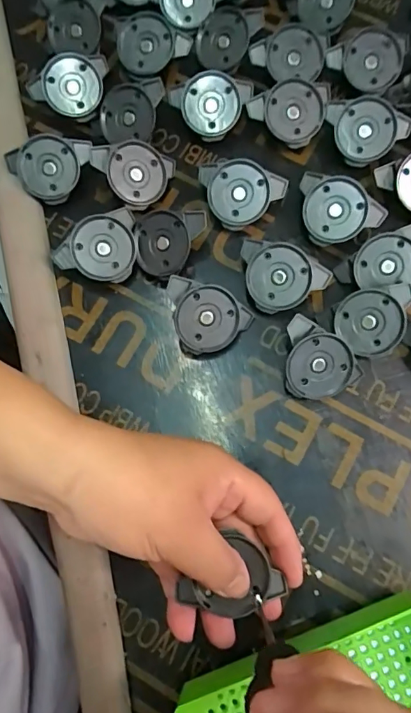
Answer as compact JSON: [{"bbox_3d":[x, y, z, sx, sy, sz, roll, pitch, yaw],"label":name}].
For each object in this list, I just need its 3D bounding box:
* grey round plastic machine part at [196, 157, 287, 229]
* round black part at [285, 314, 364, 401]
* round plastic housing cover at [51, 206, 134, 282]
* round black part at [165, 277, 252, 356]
[{"bbox_3d":[0.026,-0.113,0.333,0.057,0.009,0.044,-4,101,5],"label":"grey round plastic machine part"},{"bbox_3d":[0.075,0.001,0.304,0.050,0.015,0.050,-1,106,-4],"label":"round black part"},{"bbox_3d":[-0.070,-0.070,0.327,0.058,0.027,0.042,-29,79,-6],"label":"round plastic housing cover"},{"bbox_3d":[0.002,-0.025,0.313,0.058,0.012,0.044,10,101,-13],"label":"round black part"}]

